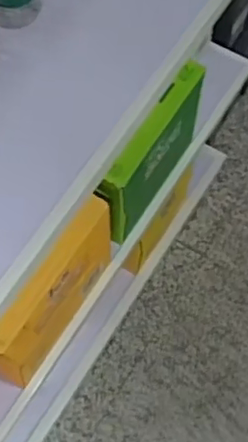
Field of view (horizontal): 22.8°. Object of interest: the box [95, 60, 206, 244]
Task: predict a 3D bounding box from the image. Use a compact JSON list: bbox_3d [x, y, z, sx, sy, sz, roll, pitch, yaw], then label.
[{"bbox_3d":[0.052,-0.108,0.945,0.041,0.230,0.280,31,68,12],"label":"box"}]

